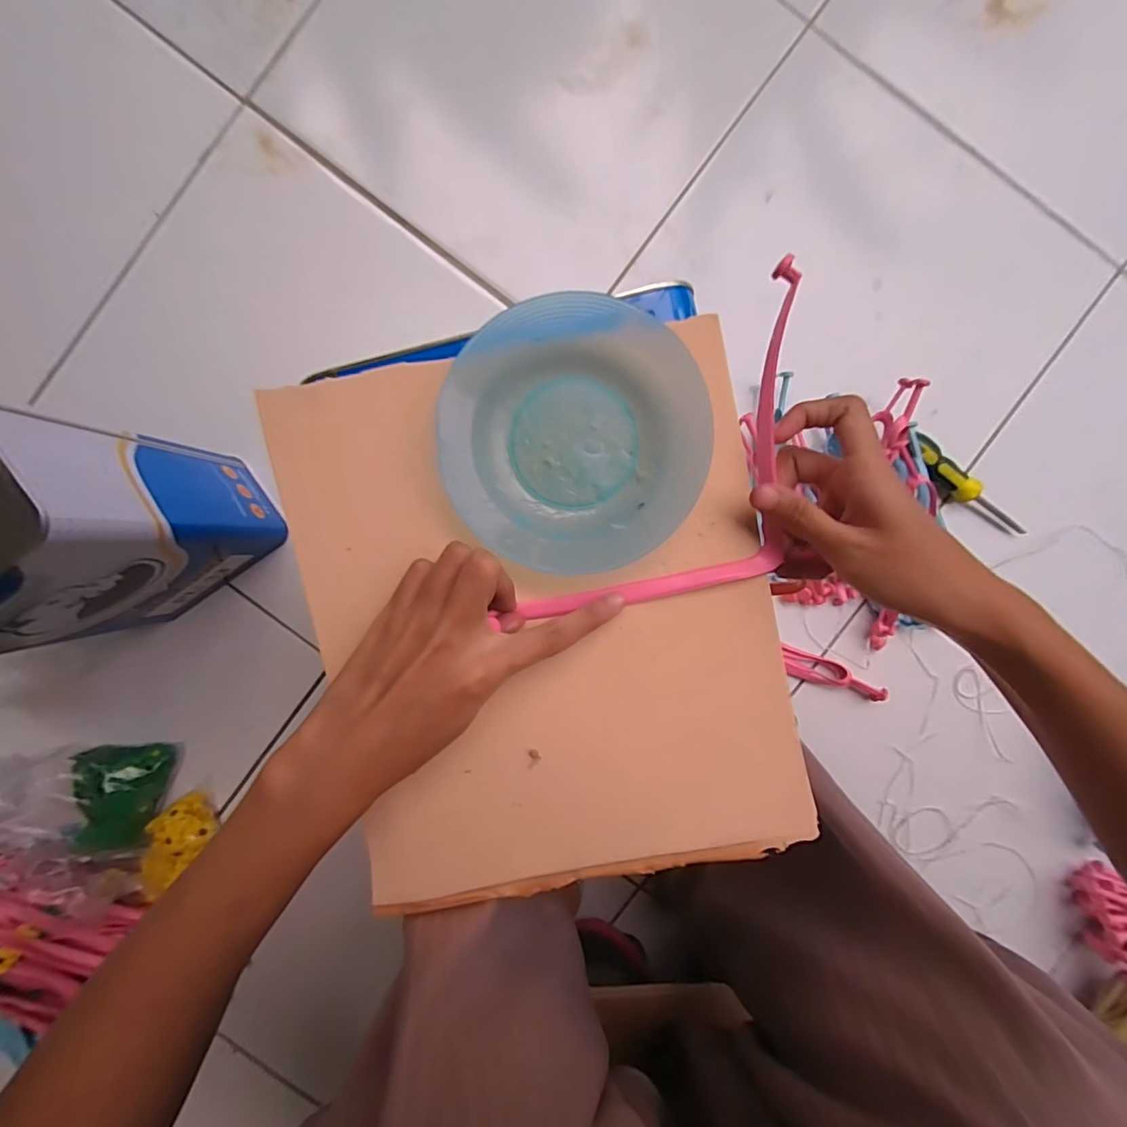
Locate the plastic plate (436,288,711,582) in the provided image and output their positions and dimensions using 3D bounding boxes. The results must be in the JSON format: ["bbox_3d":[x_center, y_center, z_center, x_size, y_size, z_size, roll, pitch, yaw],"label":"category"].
[{"bbox_3d":[0.005,-0.061,0.248,0.125,0.023,0.126,0,92,1],"label":"plastic plate"}]

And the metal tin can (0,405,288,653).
[{"bbox_3d":[-0.372,-0.017,0.373,0.164,0.246,0.104,-31,92,1],"label":"metal tin can"}]

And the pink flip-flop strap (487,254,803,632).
[{"bbox_3d":[0.077,-0.035,0.256,0.094,0.017,0.235,39,92,0],"label":"pink flip-flop strap"}]

